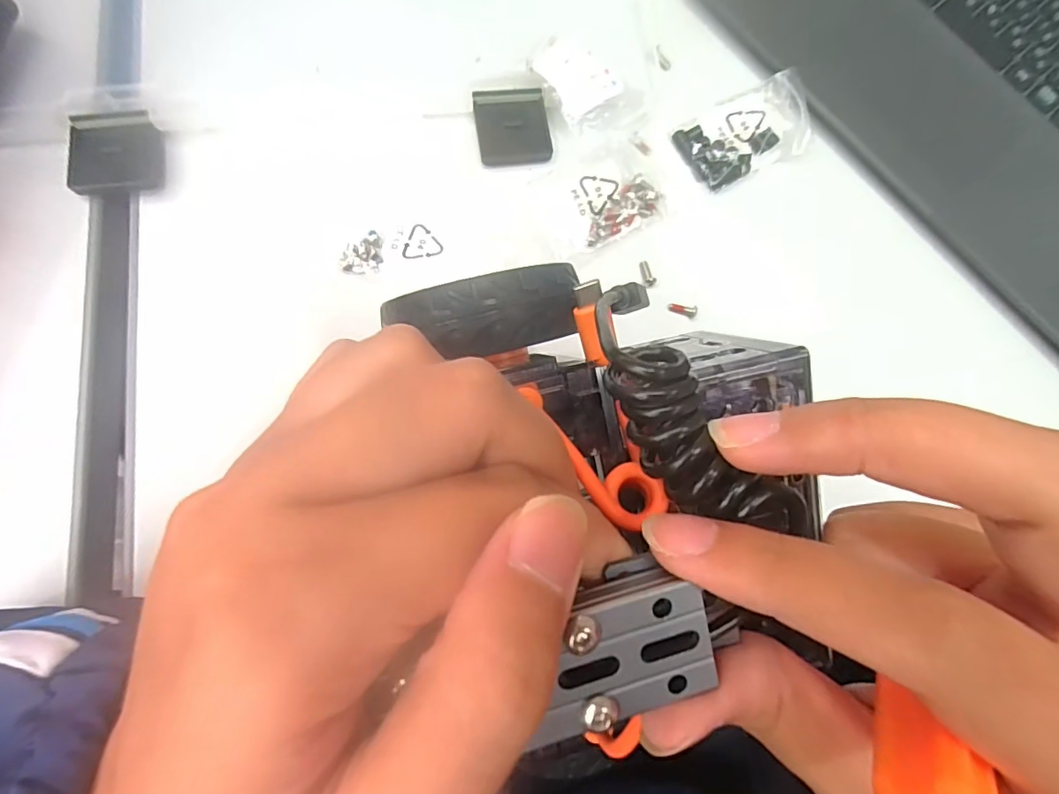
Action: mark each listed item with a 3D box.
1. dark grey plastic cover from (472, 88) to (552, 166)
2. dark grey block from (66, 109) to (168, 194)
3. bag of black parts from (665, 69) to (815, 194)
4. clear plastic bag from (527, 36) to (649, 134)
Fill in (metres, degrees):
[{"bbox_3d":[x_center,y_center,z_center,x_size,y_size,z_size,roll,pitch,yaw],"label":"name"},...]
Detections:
[{"bbox_3d":[-0.009,-0.142,0.268,0.037,0.004,0.040,-8,82,-5],"label":"dark grey plastic cover"},{"bbox_3d":[-0.199,-0.119,0.248,0.040,0.009,0.038,-7,82,-5],"label":"dark grey block"},{"bbox_3d":[0.117,-0.144,0.275,0.071,0.011,0.042,-26,84,-8],"label":"bag of black parts"},{"bbox_3d":[0.028,-0.164,0.268,0.046,0.017,0.060,-39,86,-9],"label":"clear plastic bag"}]

